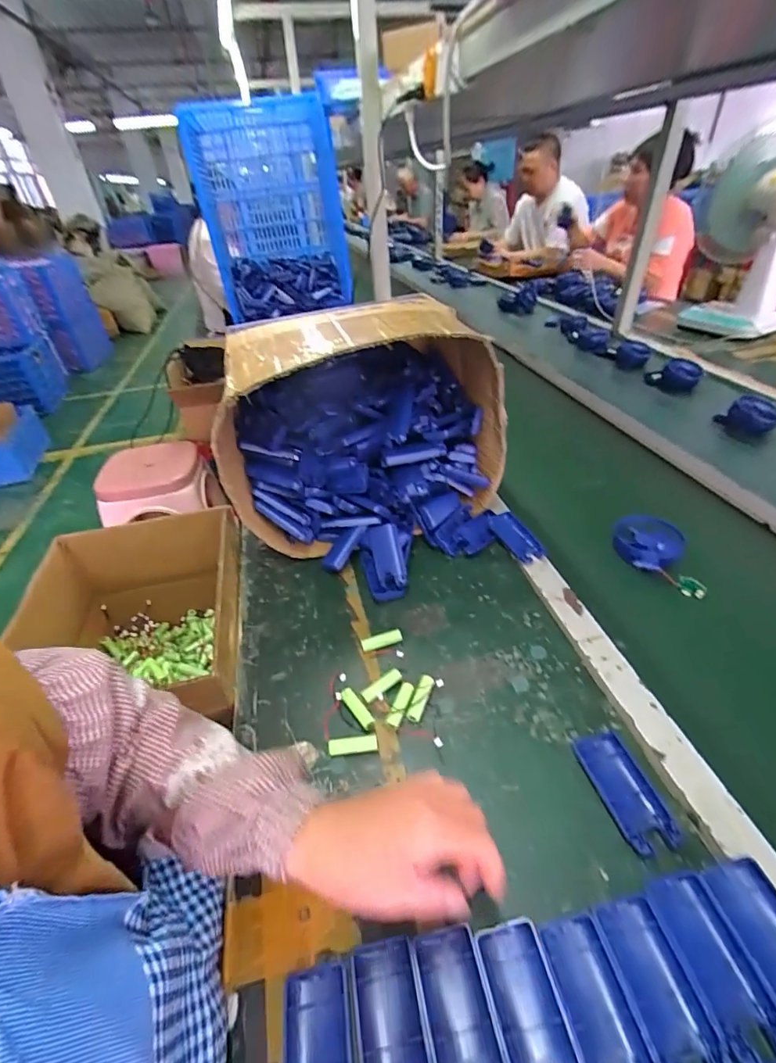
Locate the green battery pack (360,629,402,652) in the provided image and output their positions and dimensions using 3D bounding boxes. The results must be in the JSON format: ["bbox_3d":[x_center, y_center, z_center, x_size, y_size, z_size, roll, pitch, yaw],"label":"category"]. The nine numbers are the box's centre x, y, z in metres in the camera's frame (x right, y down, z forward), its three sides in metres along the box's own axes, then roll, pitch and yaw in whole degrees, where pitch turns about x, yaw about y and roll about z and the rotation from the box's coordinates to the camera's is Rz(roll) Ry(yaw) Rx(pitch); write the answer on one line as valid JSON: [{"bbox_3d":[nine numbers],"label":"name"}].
[{"bbox_3d":[-0.008,0.136,0.551,0.051,0.013,0.014,-12,40,-4],"label":"green battery pack"}]

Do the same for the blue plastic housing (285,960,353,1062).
[{"bbox_3d":[-0.046,0.353,0.291,0.044,0.013,0.095,-11,40,-4],"label":"blue plastic housing"}]

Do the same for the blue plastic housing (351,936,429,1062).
[{"bbox_3d":[0.003,0.340,0.298,0.043,0.012,0.096,-12,40,-5],"label":"blue plastic housing"}]

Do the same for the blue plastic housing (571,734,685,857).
[{"bbox_3d":[0.211,0.231,0.398,0.044,0.012,0.097,-13,40,-6],"label":"blue plastic housing"}]

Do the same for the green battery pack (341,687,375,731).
[{"bbox_3d":[-0.033,0.195,0.487,0.012,0.010,0.053,-30,44,-24],"label":"green battery pack"}]

